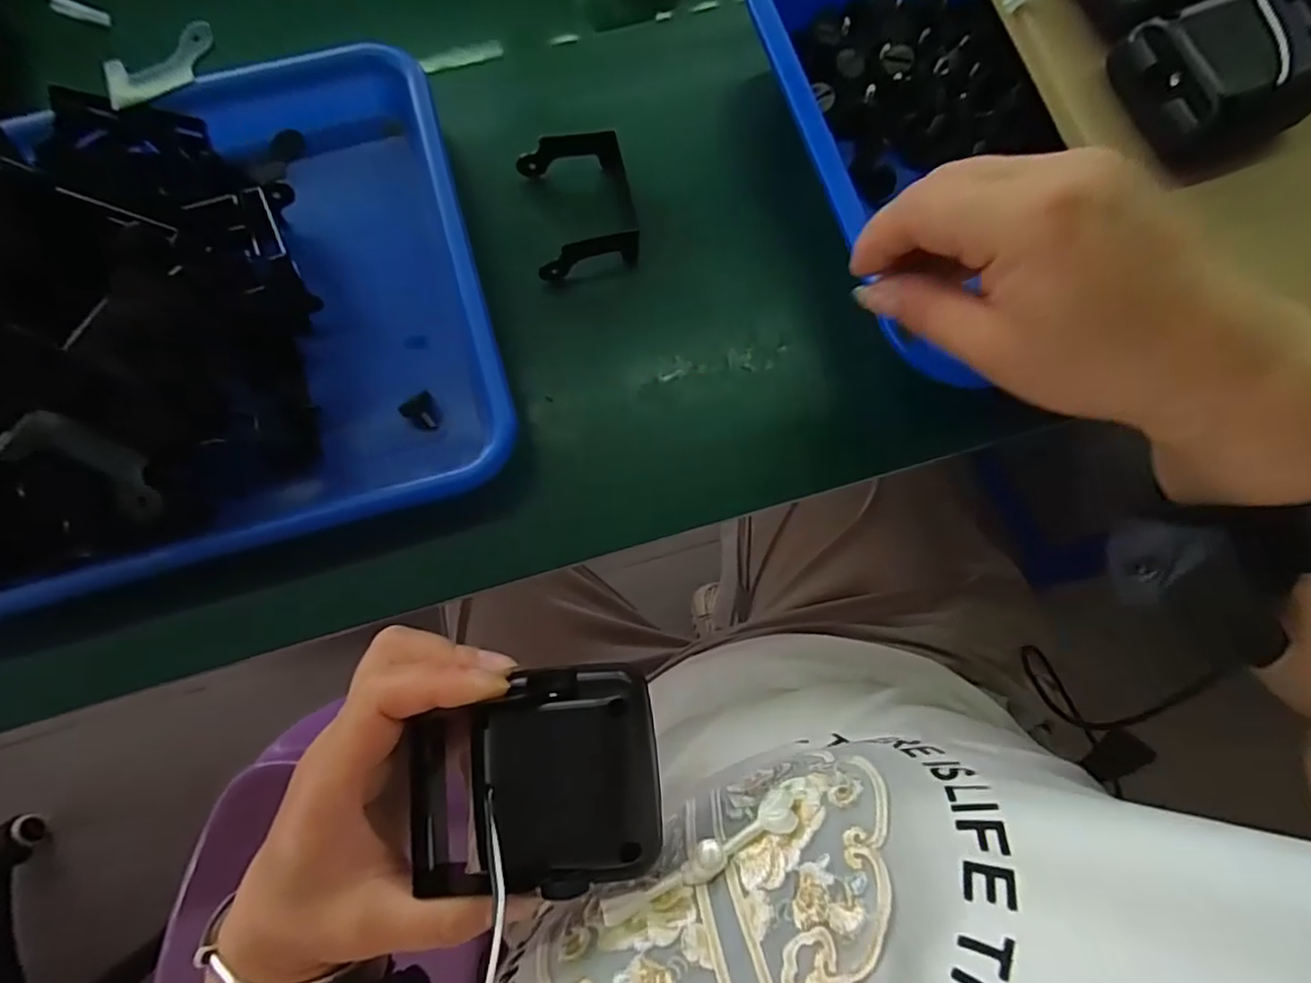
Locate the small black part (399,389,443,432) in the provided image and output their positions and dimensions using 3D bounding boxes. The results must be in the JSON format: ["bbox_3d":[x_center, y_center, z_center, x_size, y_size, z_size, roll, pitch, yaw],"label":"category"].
[{"bbox_3d":[-0.113,-0.038,0.297,0.016,0.011,0.014,-35,79,-7],"label":"small black part"}]

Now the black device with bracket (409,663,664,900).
[{"bbox_3d":[-0.040,0.099,0.210,0.081,0.027,0.071,-3,77,0],"label":"black device with bracket"}]

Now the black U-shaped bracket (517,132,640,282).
[{"bbox_3d":[-0.039,-0.149,0.322,0.055,0.032,0.066,-14,77,-3],"label":"black U-shaped bracket"}]

